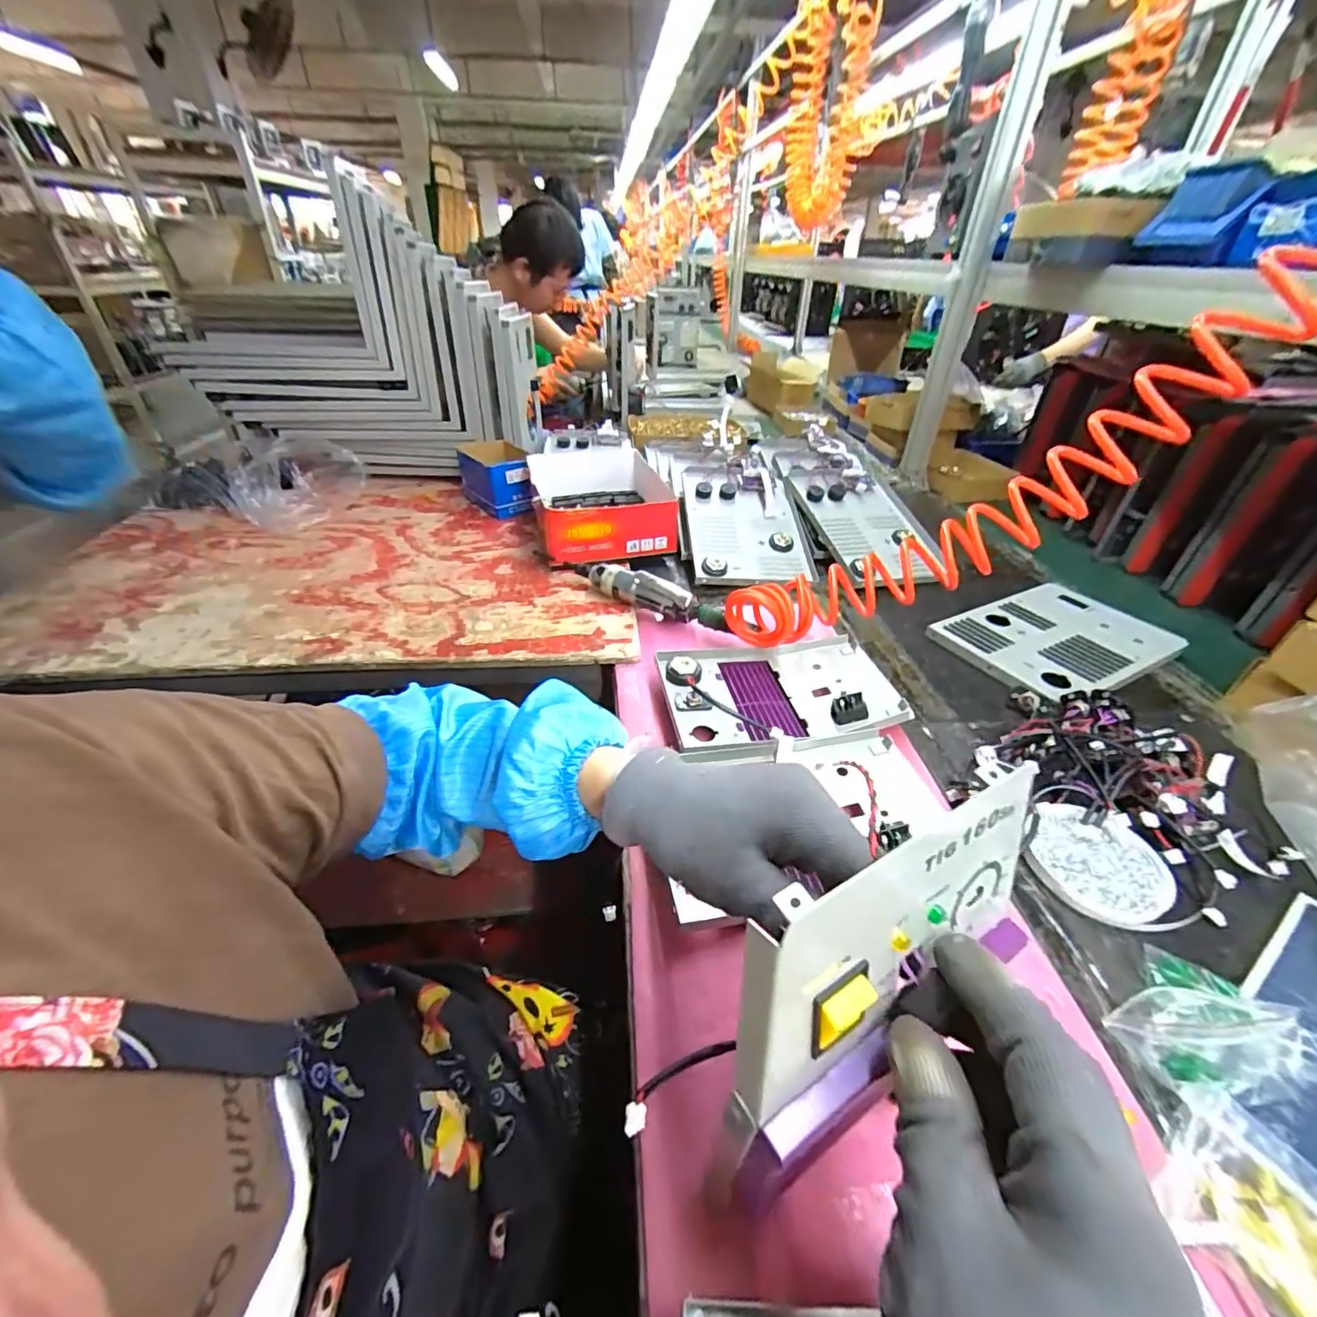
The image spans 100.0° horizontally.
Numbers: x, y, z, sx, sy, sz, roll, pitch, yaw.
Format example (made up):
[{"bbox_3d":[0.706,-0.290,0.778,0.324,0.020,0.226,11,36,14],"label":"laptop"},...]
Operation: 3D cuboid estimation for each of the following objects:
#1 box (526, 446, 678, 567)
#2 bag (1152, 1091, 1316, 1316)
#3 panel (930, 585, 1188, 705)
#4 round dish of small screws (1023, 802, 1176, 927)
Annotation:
[{"bbox_3d":[-0.085,-0.254,0.893,0.214,0.087,0.284,-9,37,-12],"label":"box"},{"bbox_3d":[0.313,0.280,0.261,0.116,0.016,0.077,30,45,34],"label":"bag"},{"bbox_3d":[0.496,-0.027,0.686,0.257,0.014,0.177,-16,39,-22],"label":"panel"},{"bbox_3d":[0.344,0.159,0.432,0.092,0.011,0.087,0,36,0],"label":"round dish of small screws"}]

